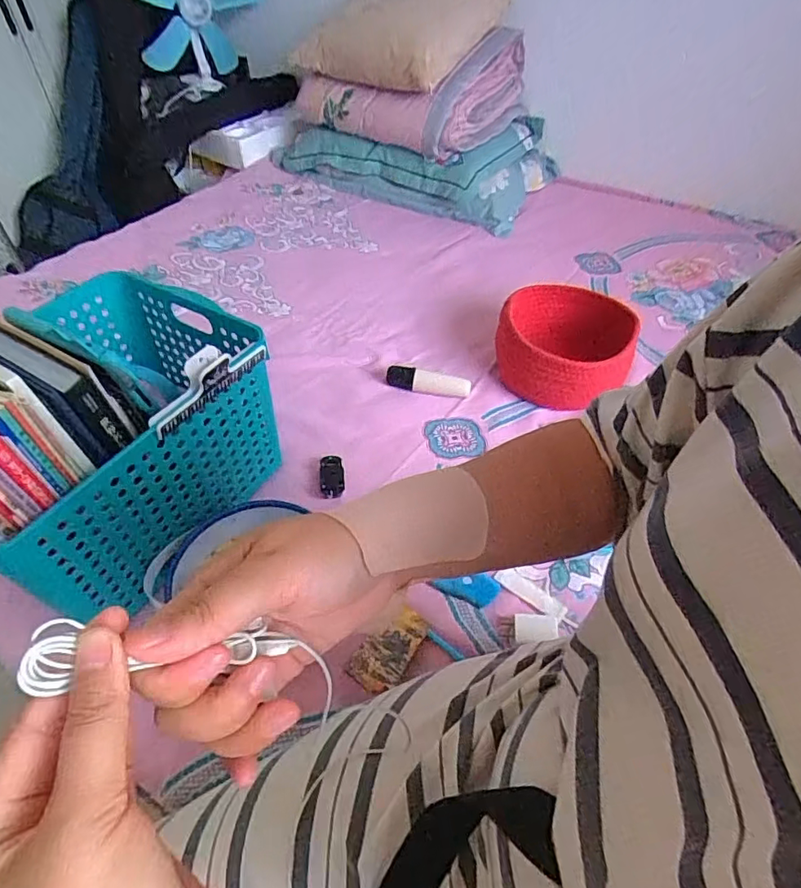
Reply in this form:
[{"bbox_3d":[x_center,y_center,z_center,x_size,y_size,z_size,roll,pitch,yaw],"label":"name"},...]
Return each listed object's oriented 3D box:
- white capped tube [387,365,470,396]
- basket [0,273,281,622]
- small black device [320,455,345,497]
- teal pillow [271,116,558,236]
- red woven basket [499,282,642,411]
[{"bbox_3d":[0.045,-0.102,0.852,0.134,0.029,0.037,6,49,4],"label":"white capped tube"},{"bbox_3d":[-0.339,-0.014,0.613,0.280,0.224,0.329,26,52,23],"label":"basket"},{"bbox_3d":[-0.091,0.044,0.714,0.031,0.028,0.060,-4,49,-5],"label":"small black device"},{"bbox_3d":[0.016,-0.762,1.399,0.723,0.141,0.396,19,51,15],"label":"teal pillow"},{"bbox_3d":[0.257,-0.158,0.849,0.204,0.100,0.189,1,48,-1],"label":"red woven basket"}]

